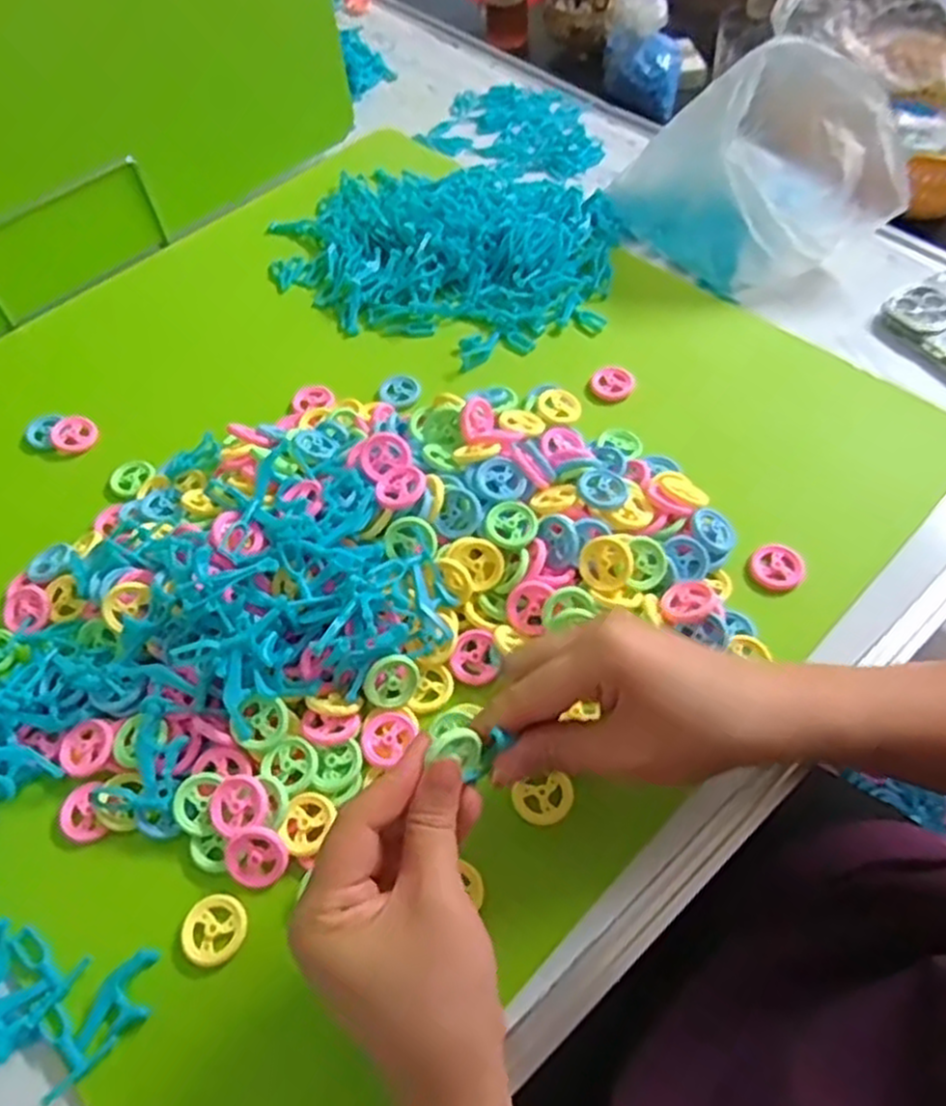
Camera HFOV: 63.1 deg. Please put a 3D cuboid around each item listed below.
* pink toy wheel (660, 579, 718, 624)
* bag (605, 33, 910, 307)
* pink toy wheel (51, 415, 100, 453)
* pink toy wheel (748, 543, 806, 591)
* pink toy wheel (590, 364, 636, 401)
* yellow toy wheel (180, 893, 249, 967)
[{"bbox_3d":[0.118,0.027,0.426,0.029,0.004,0.027,-11,49,13],"label":"pink toy wheel"},{"bbox_3d":[0.209,-0.291,0.581,0.202,0.122,0.129,31,63,21],"label":"bag"},{"bbox_3d":[-0.279,-0.083,0.540,0.030,0.004,0.027,-16,77,-13],"label":"pink toy wheel"},{"bbox_3d":[0.179,0.008,0.453,0.030,0.006,0.028,-2,55,3],"label":"pink toy wheel"},{"bbox_3d":[0.099,-0.120,0.545,0.029,0.011,0.024,-1,55,4],"label":"pink toy wheel"},{"bbox_3d":[-0.121,0.177,0.362,0.028,0.006,0.030,-2,55,3],"label":"yellow toy wheel"}]

